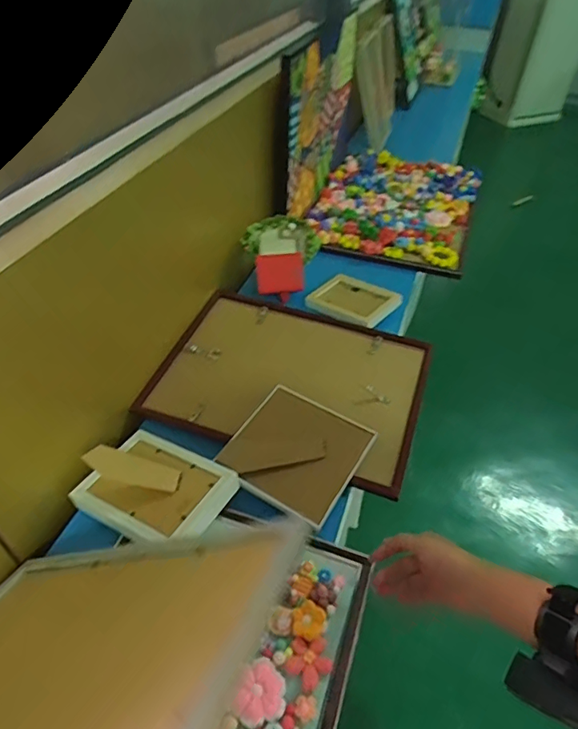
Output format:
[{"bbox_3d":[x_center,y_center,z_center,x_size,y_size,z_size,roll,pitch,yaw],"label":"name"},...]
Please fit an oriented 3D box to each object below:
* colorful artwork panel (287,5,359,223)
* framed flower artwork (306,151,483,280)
[{"bbox_3d":[0.070,-0.620,1.250,0.054,0.366,0.509,14,47,16],"label":"colorful artwork panel"},{"bbox_3d":[0.266,-0.409,1.247,0.370,0.053,0.486,16,46,12],"label":"framed flower artwork"}]

